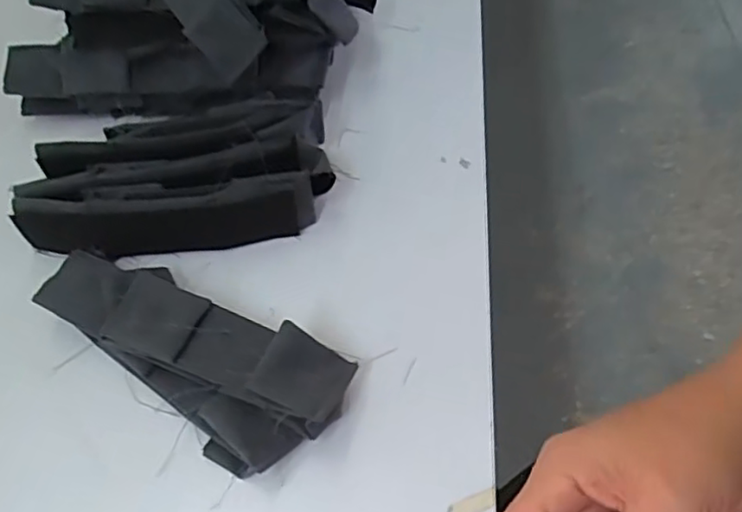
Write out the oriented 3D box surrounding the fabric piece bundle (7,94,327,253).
[{"bbox_3d":[-0.135,-0.051,0.455,0.210,0.055,0.089,-10,53,-5],"label":"fabric piece bundle"}]

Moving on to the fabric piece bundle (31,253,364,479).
[{"bbox_3d":[-0.107,0.051,0.389,0.196,0.036,0.077,30,59,22],"label":"fabric piece bundle"}]

